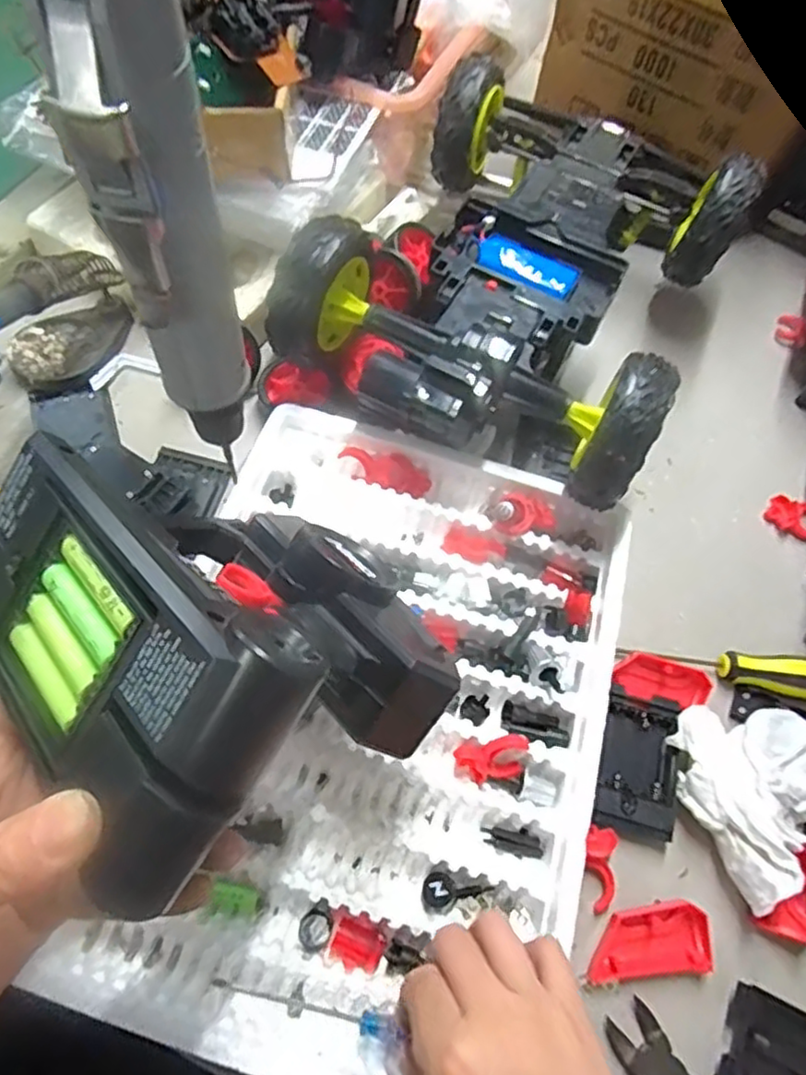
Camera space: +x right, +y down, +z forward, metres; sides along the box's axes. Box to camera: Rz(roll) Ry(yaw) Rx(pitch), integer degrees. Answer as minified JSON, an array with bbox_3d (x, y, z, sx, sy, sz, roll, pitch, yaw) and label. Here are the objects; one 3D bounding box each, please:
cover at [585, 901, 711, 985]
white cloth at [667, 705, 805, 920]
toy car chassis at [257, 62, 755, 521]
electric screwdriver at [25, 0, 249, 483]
[{"bbox_3d":[0.132,0.217,0.351,0.065,0.008,0.033,-2,64,-6],"label":"cover"},{"bbox_3d":[0.208,0.137,0.379,0.108,0.030,0.094,-29,70,-18],"label":"white cloth"},{"bbox_3d":[0.095,-0.202,0.465,0.236,0.088,0.332,27,64,8],"label":"toy car chassis"},{"bbox_3d":[-0.071,-0.089,0.209,0.028,0.181,0.034,3,64,-4],"label":"electric screwdriver"}]

